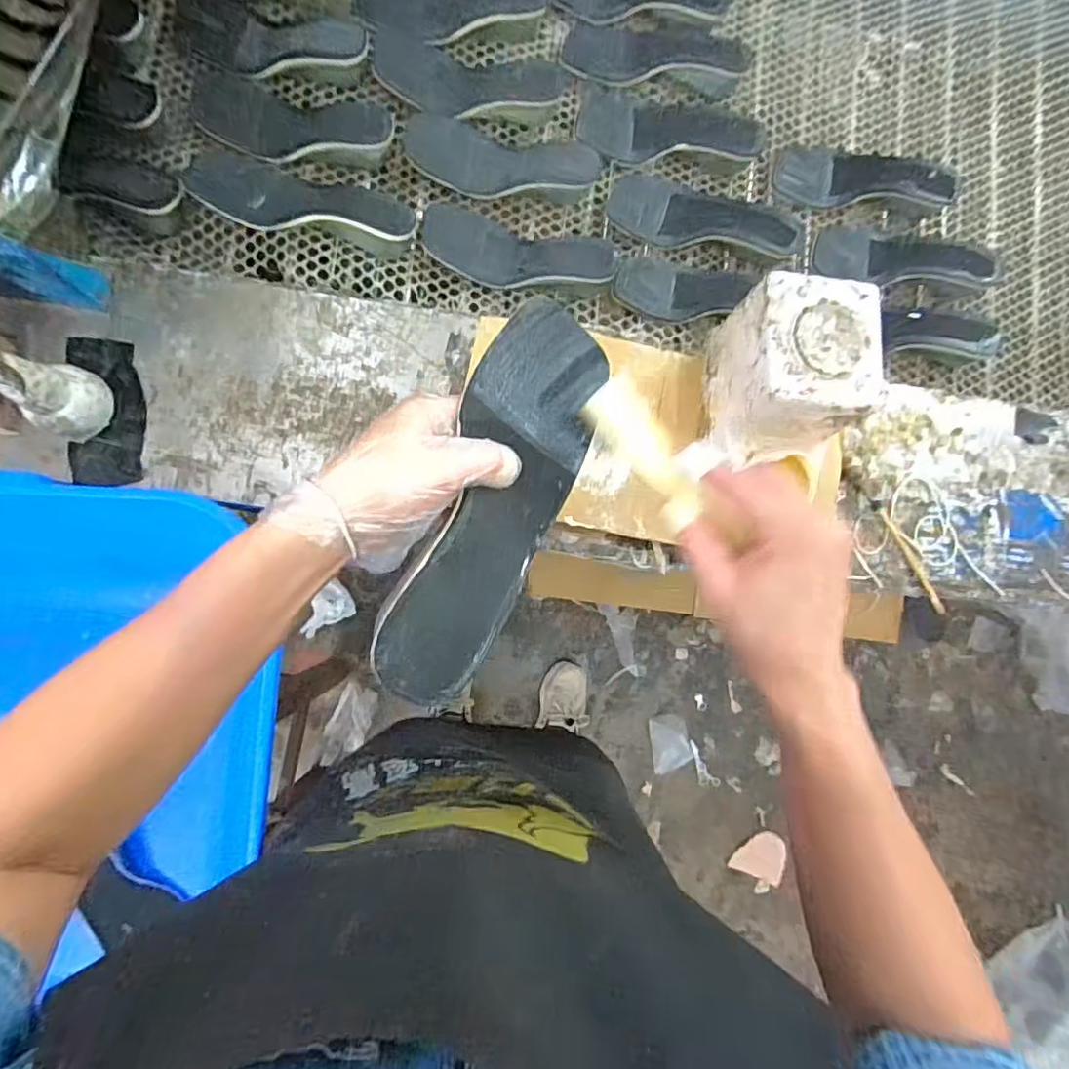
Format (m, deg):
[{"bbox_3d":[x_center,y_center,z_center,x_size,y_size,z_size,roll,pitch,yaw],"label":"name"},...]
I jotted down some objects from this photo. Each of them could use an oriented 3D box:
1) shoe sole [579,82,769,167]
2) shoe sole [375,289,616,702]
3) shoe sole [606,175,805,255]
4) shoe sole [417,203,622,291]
[{"bbox_3d":[0.164,-0.482,0.684,0.224,0.015,0.086,6,83,-5],"label":"shoe sole"},{"bbox_3d":[-0.018,-0.017,0.304,0.074,0.038,0.215,31,67,-27],"label":"shoe sole"},{"bbox_3d":[0.200,-0.370,0.671,0.227,0.022,0.082,12,82,-5],"label":"shoe sole"},{"bbox_3d":[-0.021,-0.318,0.645,0.220,0.028,0.079,15,82,9],"label":"shoe sole"}]

